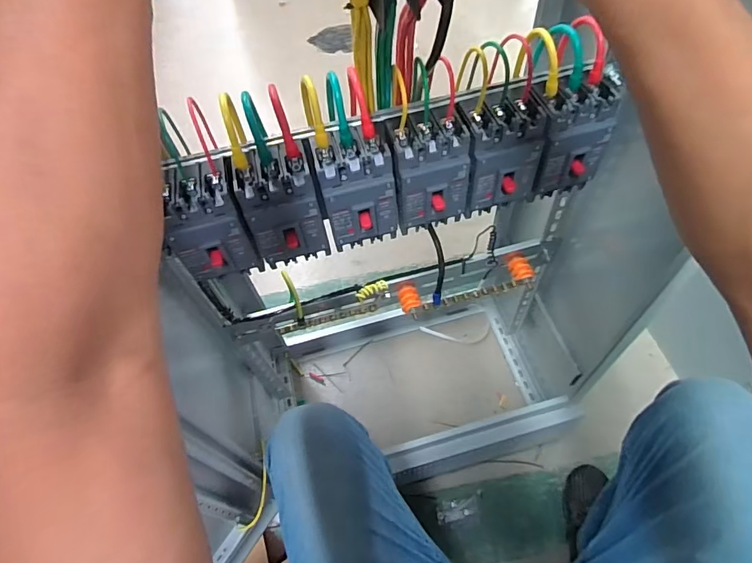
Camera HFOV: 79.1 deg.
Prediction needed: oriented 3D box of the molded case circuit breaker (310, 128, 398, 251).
[{"bbox_3d":[-0.019,-0.095,0.498,0.078,0.115,0.064,-15,57,-5],"label":"molded case circuit breaker"}]

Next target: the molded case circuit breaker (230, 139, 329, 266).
[{"bbox_3d":[-0.100,-0.079,0.495,0.076,0.118,0.070,-18,57,-7],"label":"molded case circuit breaker"}]

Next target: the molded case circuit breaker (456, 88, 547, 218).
[{"bbox_3d":[0.135,-0.139,0.508,0.080,0.114,0.076,-11,57,-2],"label":"molded case circuit breaker"}]

